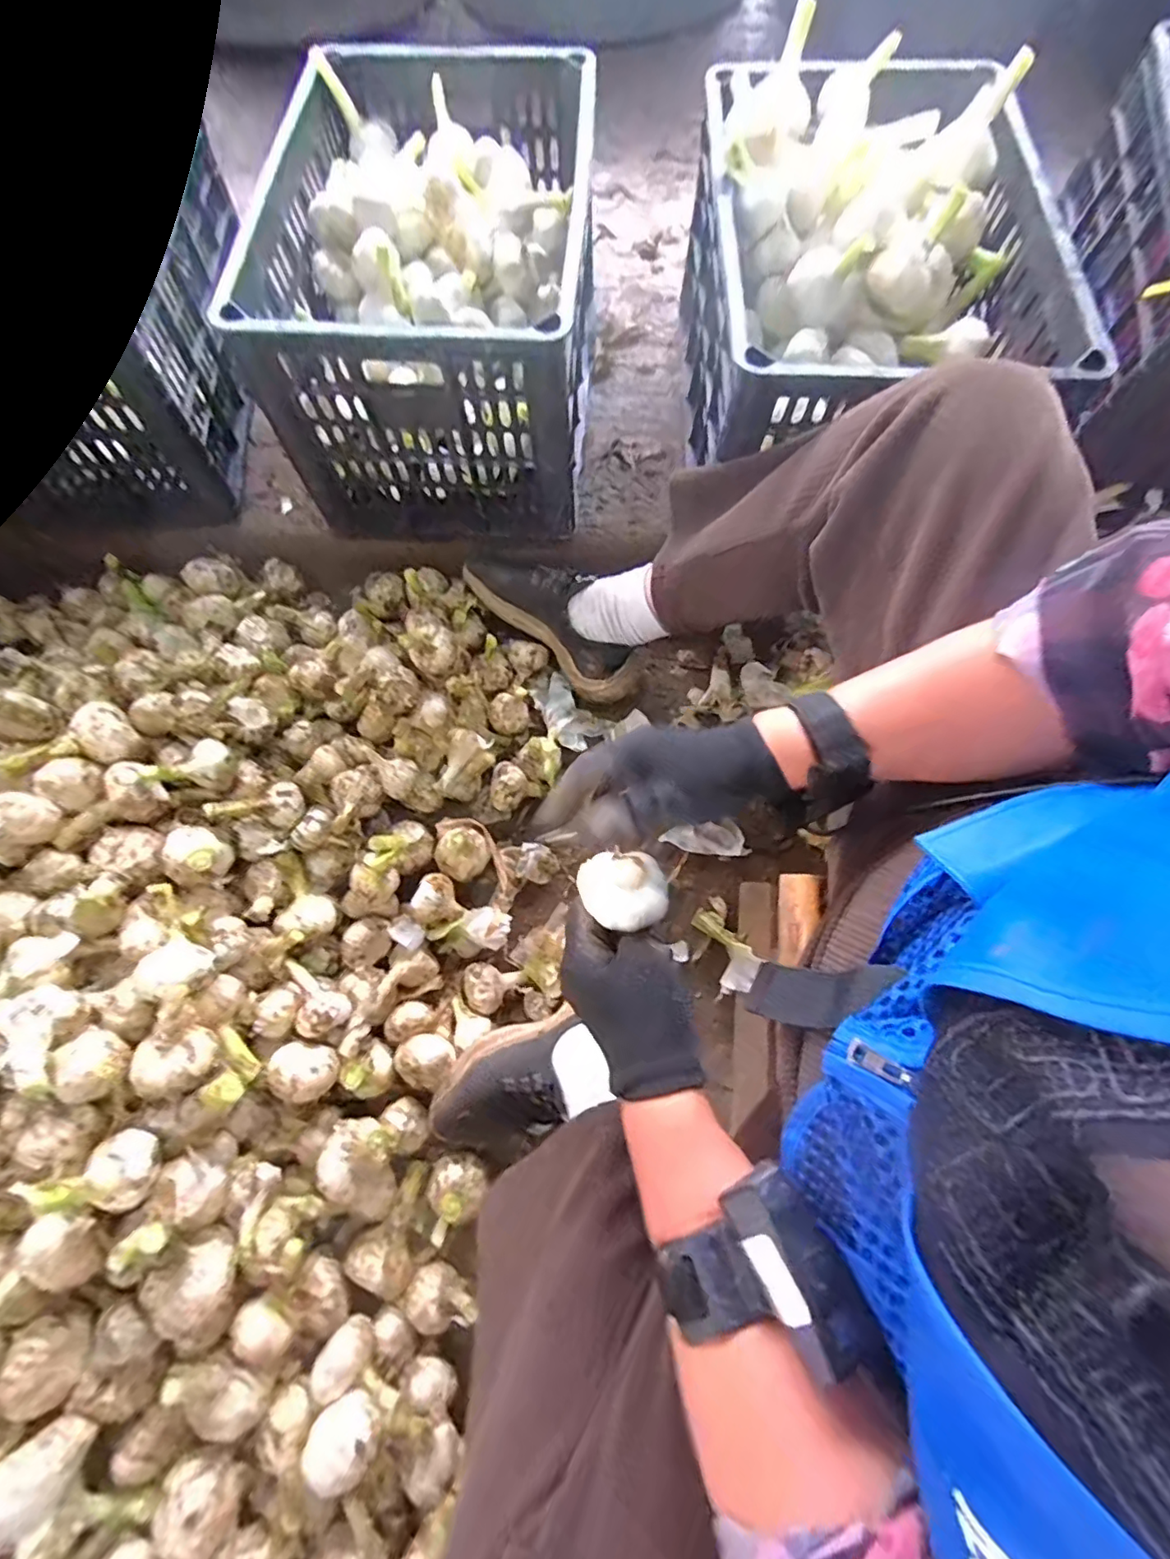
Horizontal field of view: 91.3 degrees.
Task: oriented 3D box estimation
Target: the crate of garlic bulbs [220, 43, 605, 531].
[{"bbox_3d":[-0.149,-0.541,0.645,0.297,0.238,0.455,3,72,2],"label":"crate of garlic bulbs"}]

